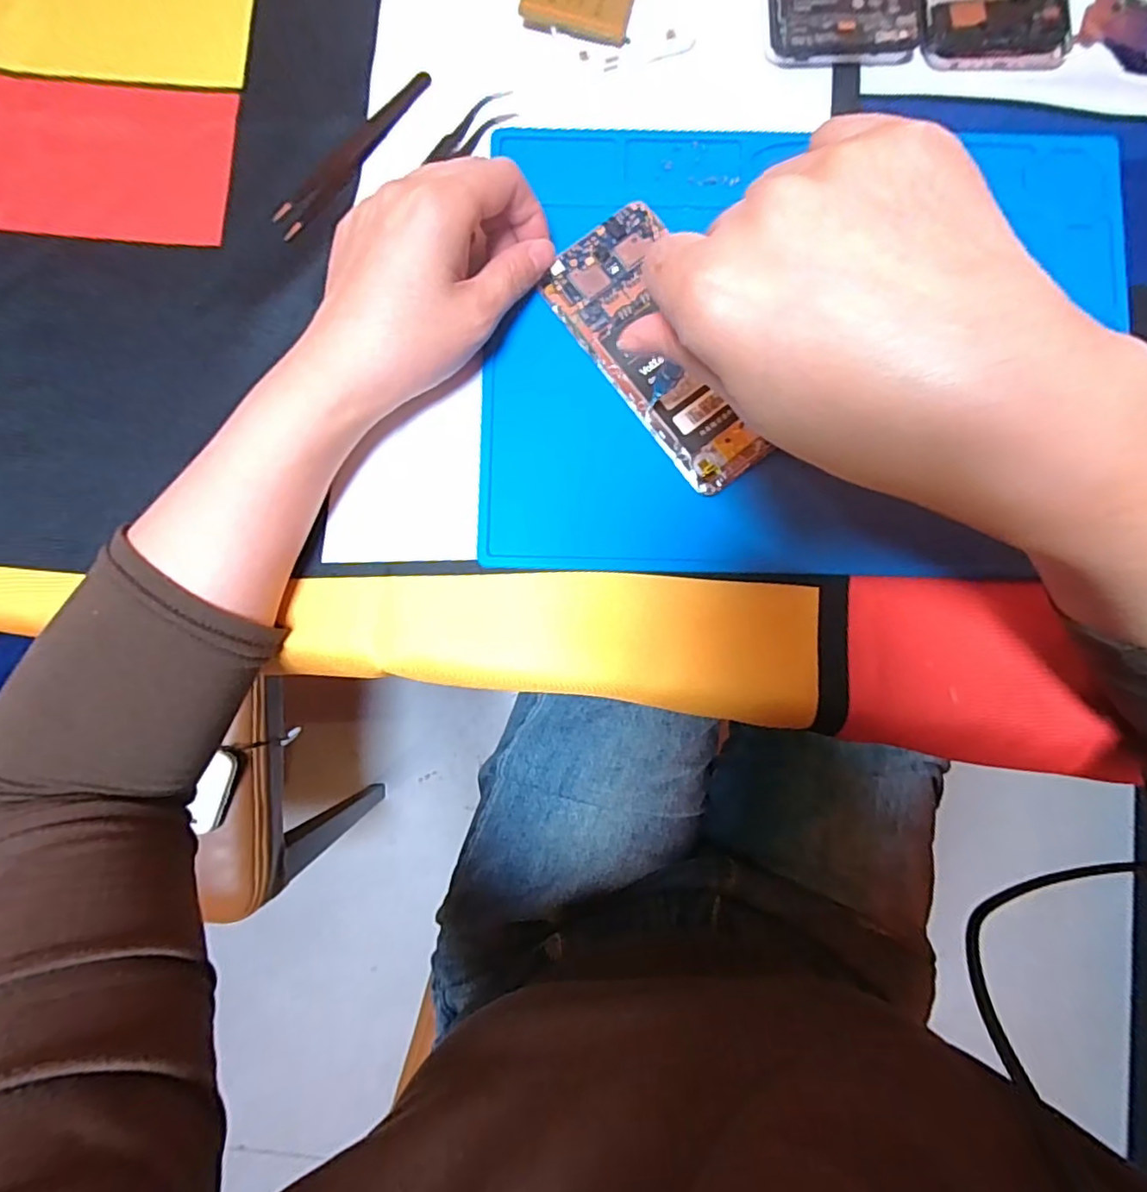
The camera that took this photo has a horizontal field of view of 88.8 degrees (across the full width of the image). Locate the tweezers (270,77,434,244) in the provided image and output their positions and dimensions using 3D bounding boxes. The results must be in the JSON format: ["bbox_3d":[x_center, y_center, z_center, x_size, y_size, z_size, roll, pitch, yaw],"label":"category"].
[{"bbox_3d":[-0.115,-0.232,0.306,0.017,0.007,0.112,39,87,2],"label":"tweezers"}]

